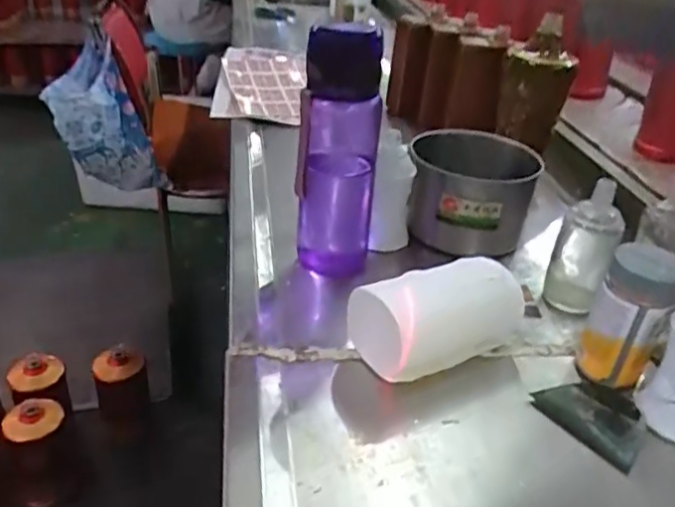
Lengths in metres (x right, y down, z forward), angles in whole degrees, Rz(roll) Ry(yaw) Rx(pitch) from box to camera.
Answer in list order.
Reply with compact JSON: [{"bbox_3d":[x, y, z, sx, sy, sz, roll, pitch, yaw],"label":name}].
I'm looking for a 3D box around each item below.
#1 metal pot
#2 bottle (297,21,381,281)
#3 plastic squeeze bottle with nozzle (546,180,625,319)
[{"bbox_3d":[0.147,-0.066,0.713,0.132,0.088,0.122,5,31,4],"label":"metal pot"},{"bbox_3d":[-0.001,-0.094,0.613,0.076,0.233,0.064,3,31,2],"label":"bottle"},{"bbox_3d":[0.234,-0.008,0.614,0.055,0.118,0.061,14,33,19],"label":"plastic squeeze bottle with nozzle"}]

